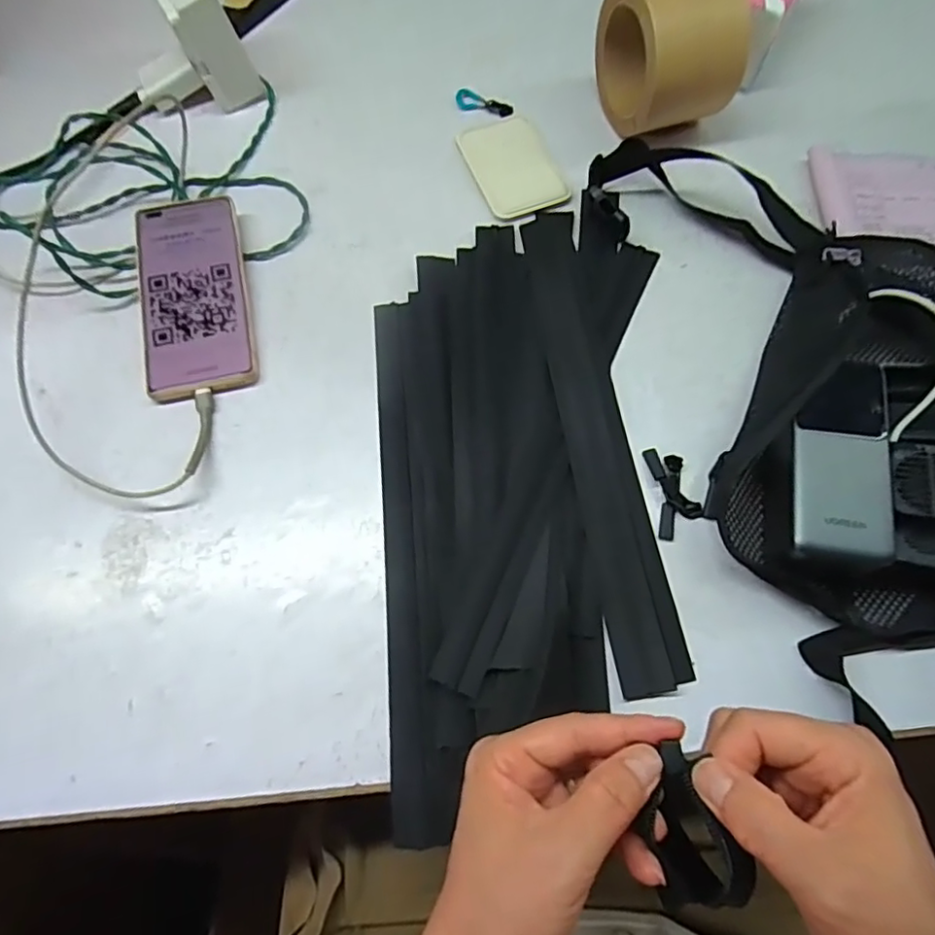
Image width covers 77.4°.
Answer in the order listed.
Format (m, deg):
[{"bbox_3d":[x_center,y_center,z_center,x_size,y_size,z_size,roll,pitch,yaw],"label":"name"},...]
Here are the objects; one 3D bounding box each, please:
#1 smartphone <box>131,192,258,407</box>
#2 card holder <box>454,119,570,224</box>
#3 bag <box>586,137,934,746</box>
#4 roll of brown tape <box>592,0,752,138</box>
[{"bbox_3d":[-0.206,-0.133,0.440,0.077,0.007,0.168,-11,73,-6],"label":"smartphone"},{"bbox_3d":[0.037,-0.257,0.494,0.068,0.005,0.107,-20,70,-6],"label":"card holder"},{"bbox_3d":[0.259,-0.078,0.395,0.247,0.051,0.424,-11,69,-3],"label":"bag"},{"bbox_3d":[0.159,-0.331,0.466,0.076,0.107,0.110,-20,70,-6],"label":"roll of brown tape"}]

